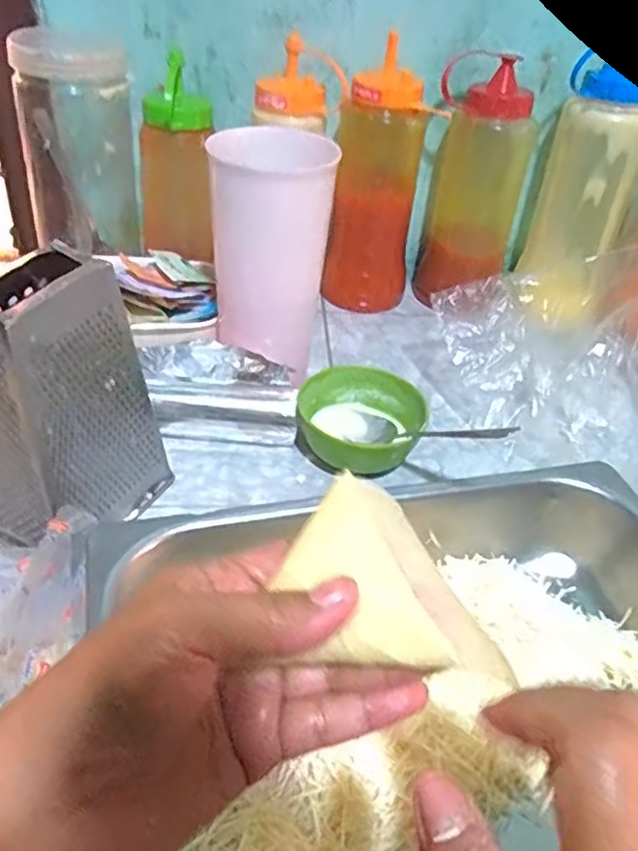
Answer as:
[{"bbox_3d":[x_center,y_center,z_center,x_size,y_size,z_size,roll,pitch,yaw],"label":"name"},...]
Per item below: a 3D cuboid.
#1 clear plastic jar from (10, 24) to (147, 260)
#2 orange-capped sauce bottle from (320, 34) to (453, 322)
[{"bbox_3d":[-0.210,-0.243,0.605,0.090,0.180,0.076,1,40,-5],"label":"clear plastic jar"},{"bbox_3d":[0.051,-0.213,0.629,0.076,0.207,0.062,22,43,19],"label":"orange-capped sauce bottle"}]

